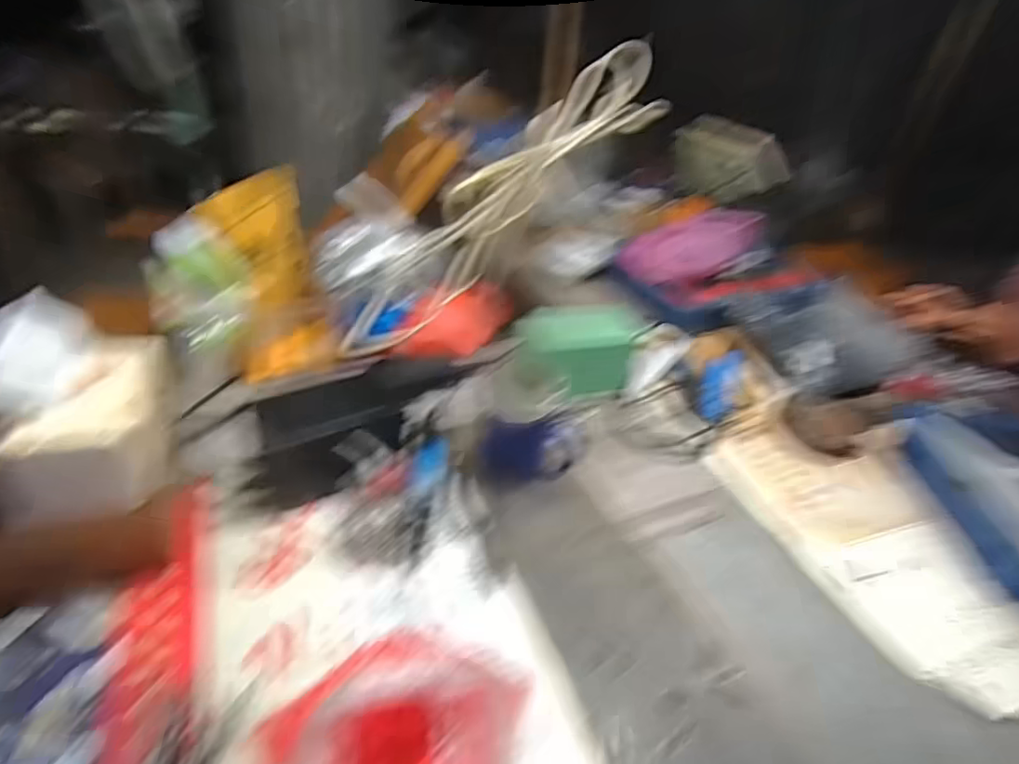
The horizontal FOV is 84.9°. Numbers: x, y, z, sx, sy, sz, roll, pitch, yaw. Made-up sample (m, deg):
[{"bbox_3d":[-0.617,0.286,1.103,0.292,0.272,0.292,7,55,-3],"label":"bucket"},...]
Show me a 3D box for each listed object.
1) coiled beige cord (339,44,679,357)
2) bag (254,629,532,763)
[{"bbox_3d":[-0.002,-0.191,0.599,0.444,0.108,0.070,-44,49,-4],"label":"coiled beige cord"},{"bbox_3d":[-0.080,0.245,0.400,0.178,0.085,0.190,8,33,1],"label":"bag"}]

